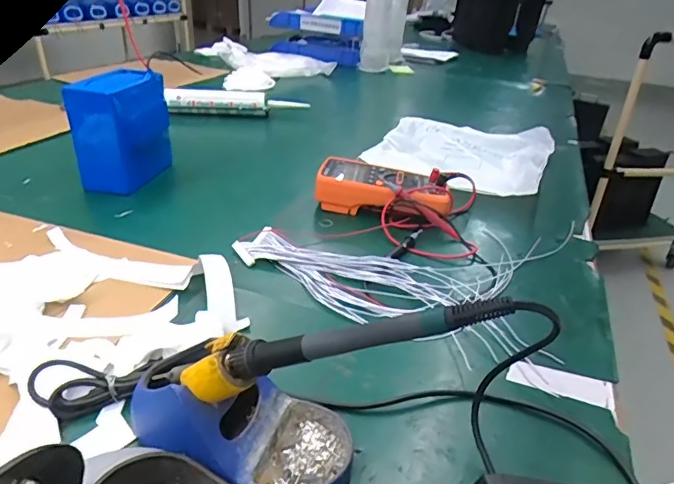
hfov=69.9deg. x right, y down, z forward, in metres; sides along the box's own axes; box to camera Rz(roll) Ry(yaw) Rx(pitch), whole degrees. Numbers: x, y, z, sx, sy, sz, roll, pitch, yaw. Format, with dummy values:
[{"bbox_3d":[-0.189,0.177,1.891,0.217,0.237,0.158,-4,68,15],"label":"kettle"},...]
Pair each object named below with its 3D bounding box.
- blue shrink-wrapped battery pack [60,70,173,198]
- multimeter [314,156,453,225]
[{"bbox_3d":[-0.308,-0.164,0.696,0.076,0.140,0.132,10,31,10],"label":"blue shrink-wrapped battery pack"},{"bbox_3d":[0.065,-0.070,0.676,0.186,0.049,0.090,13,31,16],"label":"multimeter"}]

